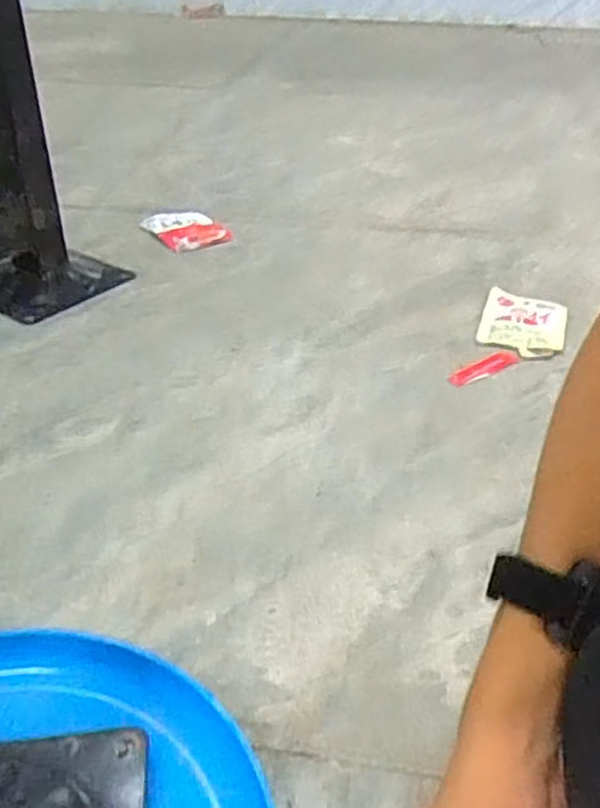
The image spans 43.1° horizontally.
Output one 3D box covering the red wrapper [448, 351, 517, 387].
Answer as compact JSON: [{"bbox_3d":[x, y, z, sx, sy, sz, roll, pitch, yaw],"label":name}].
[{"bbox_3d":[0.184,-0.037,0.762,0.090,0.004,0.026,-21,40,-27],"label":"red wrapper"}]

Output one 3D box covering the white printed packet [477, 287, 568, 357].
[{"bbox_3d":[0.244,-0.089,0.829,0.087,0.007,0.126,12,36,16],"label":"white printed packet"}]

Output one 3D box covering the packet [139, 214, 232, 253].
[{"bbox_3d":[-0.155,-0.240,1.045,0.087,0.020,0.122,-22,41,-29],"label":"packet"}]

